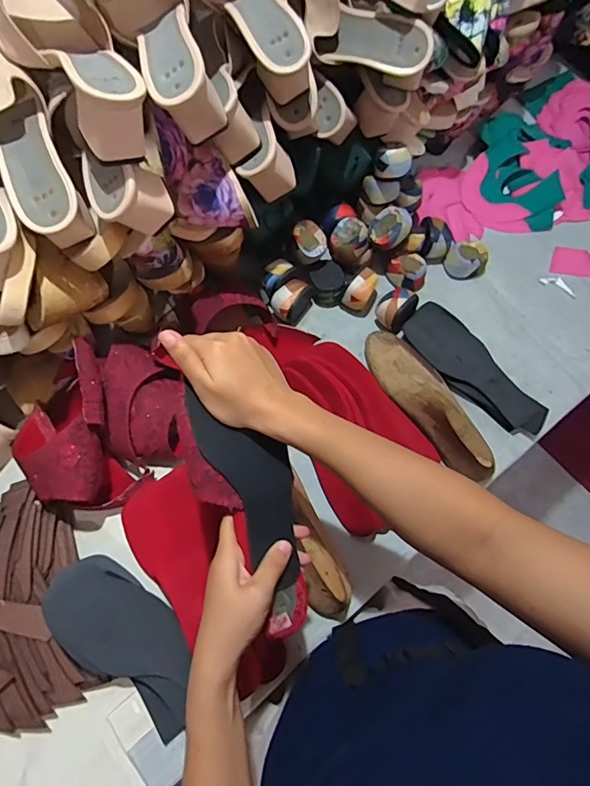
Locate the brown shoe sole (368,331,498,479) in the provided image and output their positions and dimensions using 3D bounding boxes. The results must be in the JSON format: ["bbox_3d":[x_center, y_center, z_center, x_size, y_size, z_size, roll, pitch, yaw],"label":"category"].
[{"bbox_3d":[0.180,0.002,0.610,0.071,0.069,0.231,-33,73,-14],"label":"brown shoe sole"}]

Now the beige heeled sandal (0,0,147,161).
[{"bbox_3d":[-0.207,-0.309,0.421,0.092,0.073,0.218,-29,72,-13],"label":"beige heeled sandal"}]

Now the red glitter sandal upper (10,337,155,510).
[{"bbox_3d":[-0.263,0.051,0.553,0.126,0.104,0.177,-27,72,-12],"label":"red glitter sandal upper"}]

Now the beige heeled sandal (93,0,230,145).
[{"bbox_3d":[-0.139,-0.355,0.458,0.089,0.078,0.236,-20,70,-10],"label":"beige heeled sandal"}]

